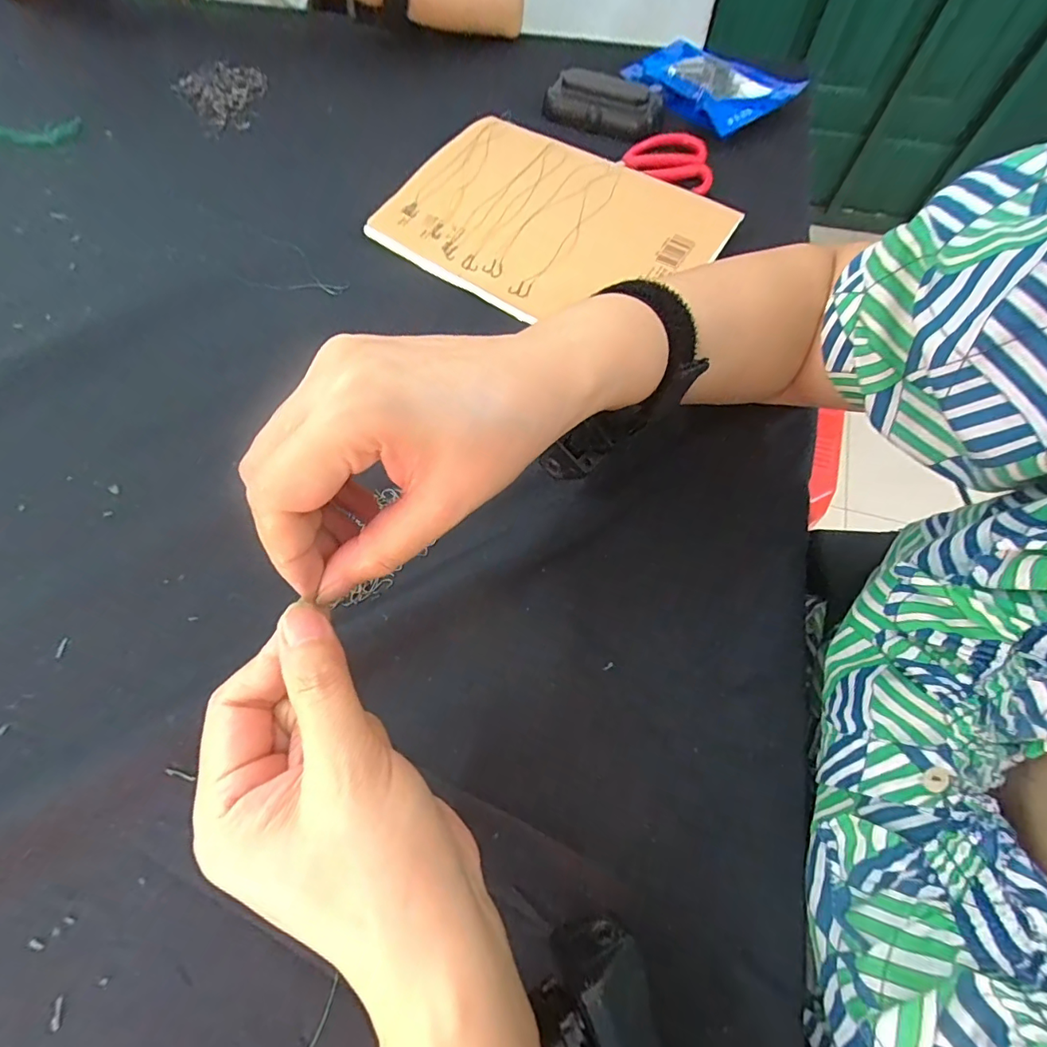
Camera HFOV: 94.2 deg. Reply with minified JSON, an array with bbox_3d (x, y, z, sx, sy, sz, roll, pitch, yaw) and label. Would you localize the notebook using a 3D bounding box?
[{"bbox_3d":[0.023,-0.255,0.404,0.261,0.009,0.187,29,71,12],"label":"notebook"}]

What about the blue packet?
[{"bbox_3d":[0.181,-0.432,0.470,0.159,0.020,0.088,42,74,16],"label":"blue packet"}]

